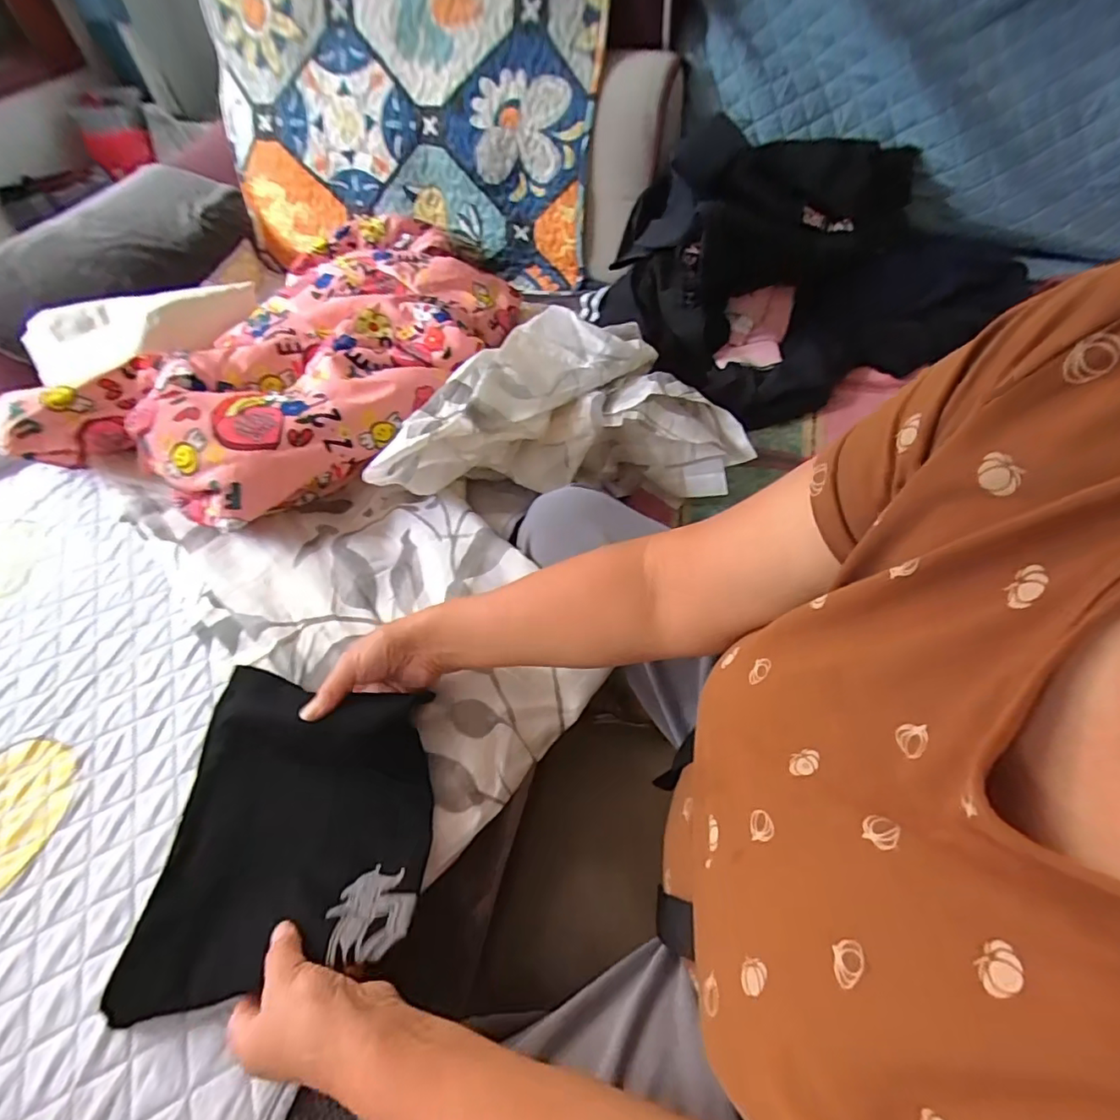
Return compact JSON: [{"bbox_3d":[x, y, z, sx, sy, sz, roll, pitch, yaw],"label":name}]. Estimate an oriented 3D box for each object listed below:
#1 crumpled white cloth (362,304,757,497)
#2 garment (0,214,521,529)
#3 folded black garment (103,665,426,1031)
[{"bbox_3d":[-0.004,-0.174,0.687,0.413,0.150,0.210,-9,53,-3],"label":"crumpled white cloth"},{"bbox_3d":[-0.344,-0.329,0.796,0.488,0.112,0.651,14,55,14],"label":"garment"},{"bbox_3d":[-0.219,0.206,0.453,0.221,0.053,0.245,-3,53,2],"label":"folded black garment"}]

